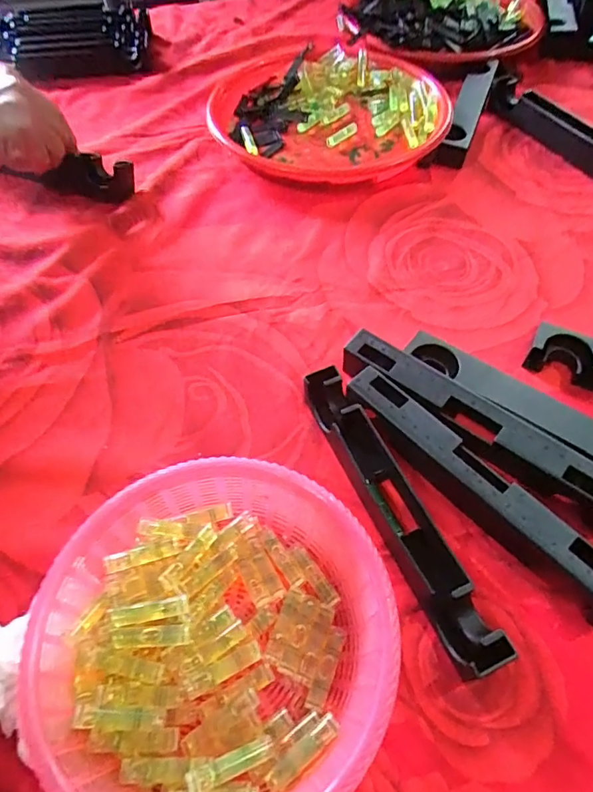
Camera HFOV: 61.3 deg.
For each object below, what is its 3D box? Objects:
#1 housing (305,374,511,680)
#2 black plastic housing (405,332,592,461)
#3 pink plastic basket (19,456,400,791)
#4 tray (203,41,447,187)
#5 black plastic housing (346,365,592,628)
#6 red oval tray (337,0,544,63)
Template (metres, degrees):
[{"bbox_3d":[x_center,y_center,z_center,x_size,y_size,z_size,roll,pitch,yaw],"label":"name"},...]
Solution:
[{"bbox_3d":[0.058,0.065,0.303,0.029,0.028,0.192,-22,58,-13],"label":"housing"},{"bbox_3d":[0.163,0.014,0.335,0.191,0.026,0.038,31,62,20],"label":"black plastic housing"},{"bbox_3d":[-0.038,0.120,0.253,0.163,0.050,0.166,-1,56,1],"label":"pink plastic basket"},{"bbox_3d":[0.039,-0.326,0.563,0.245,0.032,0.270,7,57,6],"label":"tray"},{"bbox_3d":[0.106,0.055,0.307,0.031,0.030,0.193,-37,63,-21],"label":"black plastic housing"},{"bbox_3d":[0.191,-0.516,0.671,0.254,0.037,0.258,19,59,13],"label":"red oval tray"}]

